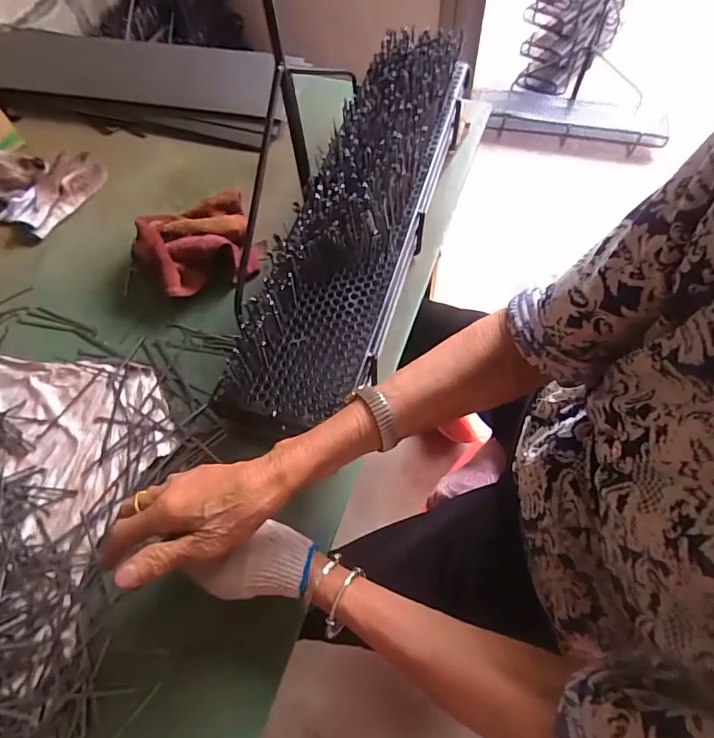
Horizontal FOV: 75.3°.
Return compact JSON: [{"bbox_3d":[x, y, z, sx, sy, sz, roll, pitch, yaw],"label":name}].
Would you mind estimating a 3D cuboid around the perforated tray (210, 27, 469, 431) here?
[{"bbox_3d":[0.011,-0.202,0.552,0.135,0.065,0.578,16,65,11],"label":"perforated tray"}]

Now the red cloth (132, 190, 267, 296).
[{"bbox_3d":[-0.219,-0.175,0.641,0.161,0.059,0.157,-31,66,-12],"label":"red cloth"}]

